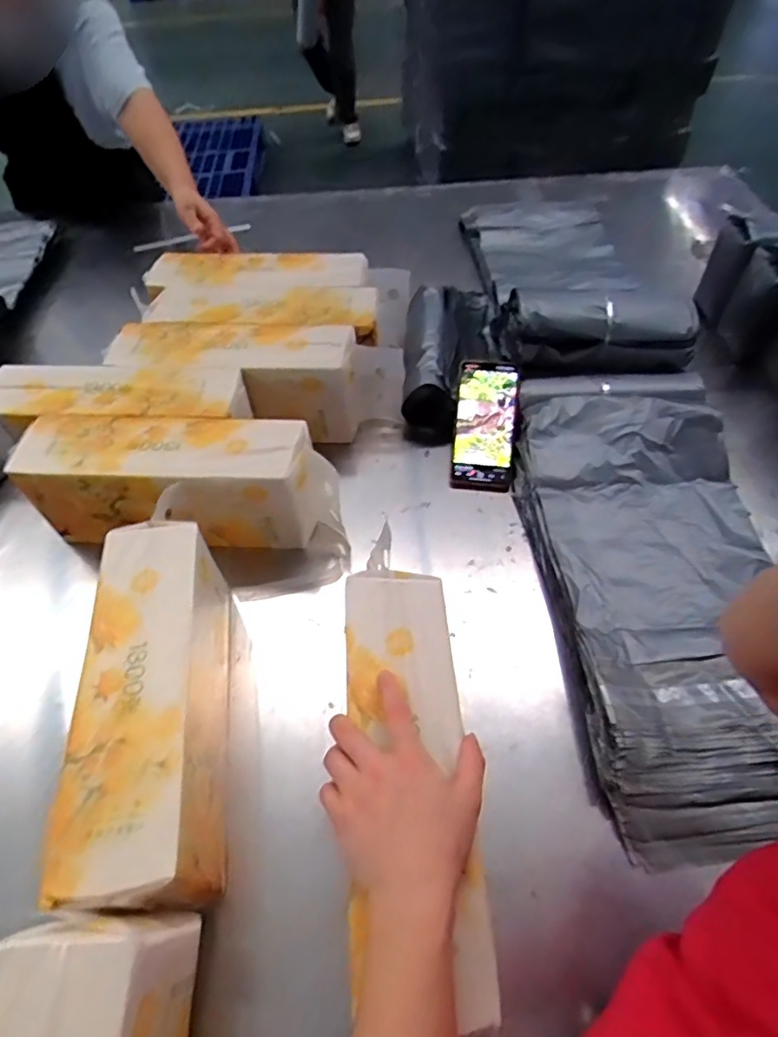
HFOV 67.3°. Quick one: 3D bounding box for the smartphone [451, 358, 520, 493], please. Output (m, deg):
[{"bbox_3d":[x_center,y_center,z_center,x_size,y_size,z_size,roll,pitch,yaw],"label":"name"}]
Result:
[{"bbox_3d":[0.126,-0.124,0.764,0.078,0.011,0.175,5,81,8],"label":"smartphone"}]

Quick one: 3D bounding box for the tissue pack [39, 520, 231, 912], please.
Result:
[{"bbox_3d":[-0.201,0.156,0.526,0.093,0.138,0.334,-9,53,-3],"label":"tissue pack"}]

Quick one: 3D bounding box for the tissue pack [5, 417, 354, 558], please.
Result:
[{"bbox_3d":[-0.227,-0.035,0.676,0.333,0.138,0.100,2,53,6],"label":"tissue pack"}]

